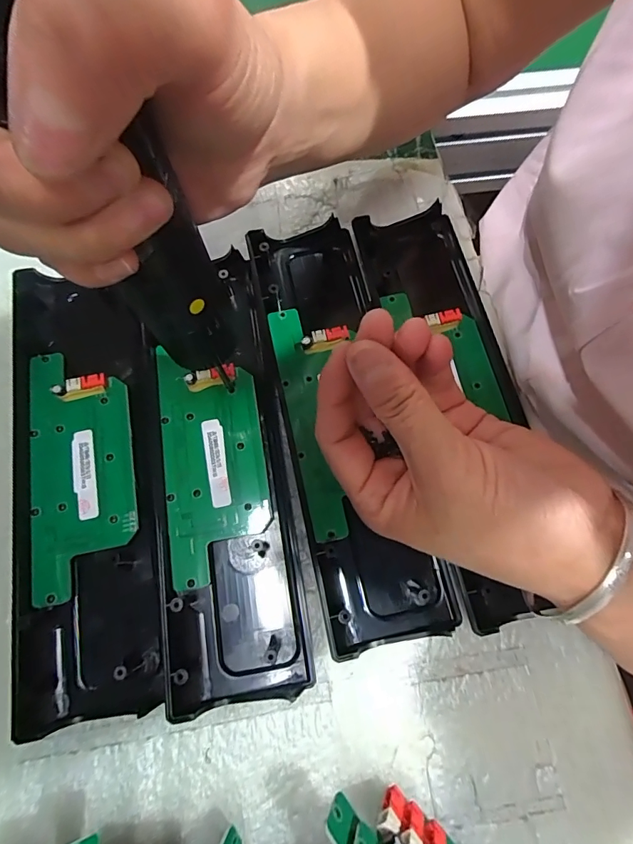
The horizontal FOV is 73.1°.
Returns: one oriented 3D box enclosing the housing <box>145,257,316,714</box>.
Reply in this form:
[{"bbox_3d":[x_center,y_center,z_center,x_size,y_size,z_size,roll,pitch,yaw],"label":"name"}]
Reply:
[{"bbox_3d":[-0.055,0.020,0.240,0.068,0.023,0.240,-9,73,-4],"label":"housing"}]

